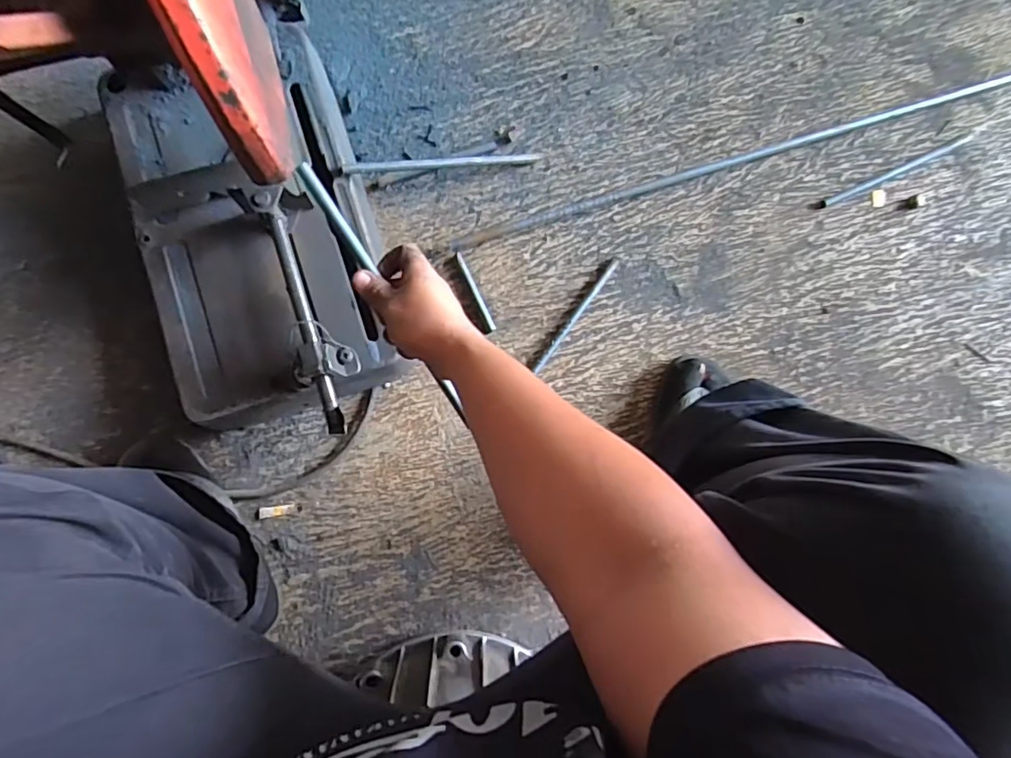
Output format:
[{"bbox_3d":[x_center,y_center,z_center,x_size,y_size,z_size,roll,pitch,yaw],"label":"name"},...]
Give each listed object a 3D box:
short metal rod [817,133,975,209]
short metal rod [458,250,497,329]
[{"bbox_3d":[0.555,-0.294,0.783,0.260,0.005,0.012,-25,86,-6],"label":"short metal rod"},{"bbox_3d":[-0.038,-0.113,0.716,0.009,0.011,0.110,-24,86,-6],"label":"short metal rod"}]

